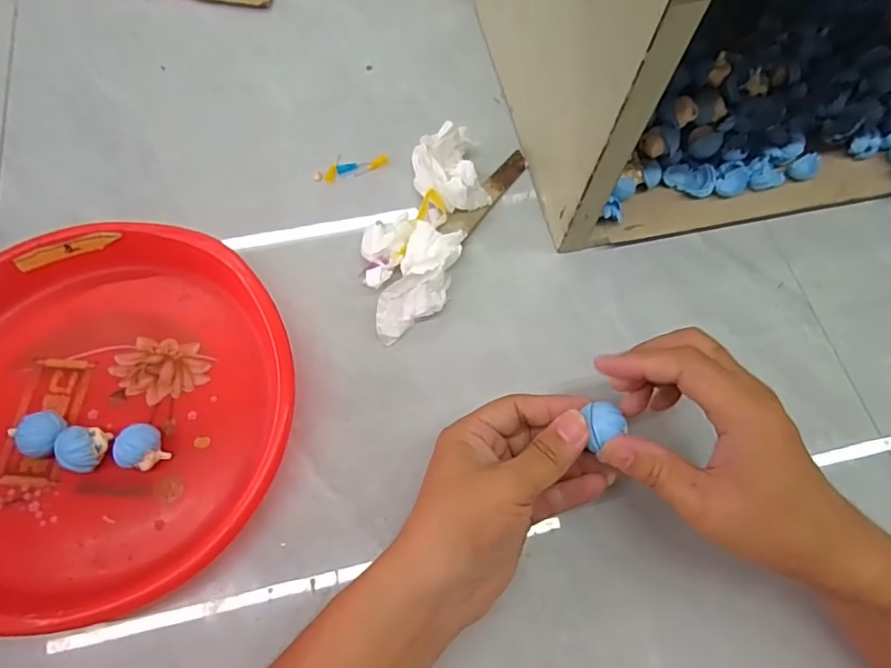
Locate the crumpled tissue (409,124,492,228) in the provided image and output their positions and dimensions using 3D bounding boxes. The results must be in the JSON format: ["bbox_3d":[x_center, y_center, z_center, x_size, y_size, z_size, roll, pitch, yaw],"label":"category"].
[{"bbox_3d":[0.004,-0.128,0.438,0.055,0.034,0.067,-20,70,-10],"label":"crumpled tissue"}]

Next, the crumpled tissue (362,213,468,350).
[{"bbox_3d":[-0.033,-0.044,0.404,0.072,0.028,0.096,16,68,4],"label":"crumpled tissue"}]

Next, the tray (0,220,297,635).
[{"bbox_3d":[-0.228,0.046,0.354,0.246,0.035,0.246,1,68,-2],"label":"tray"}]

